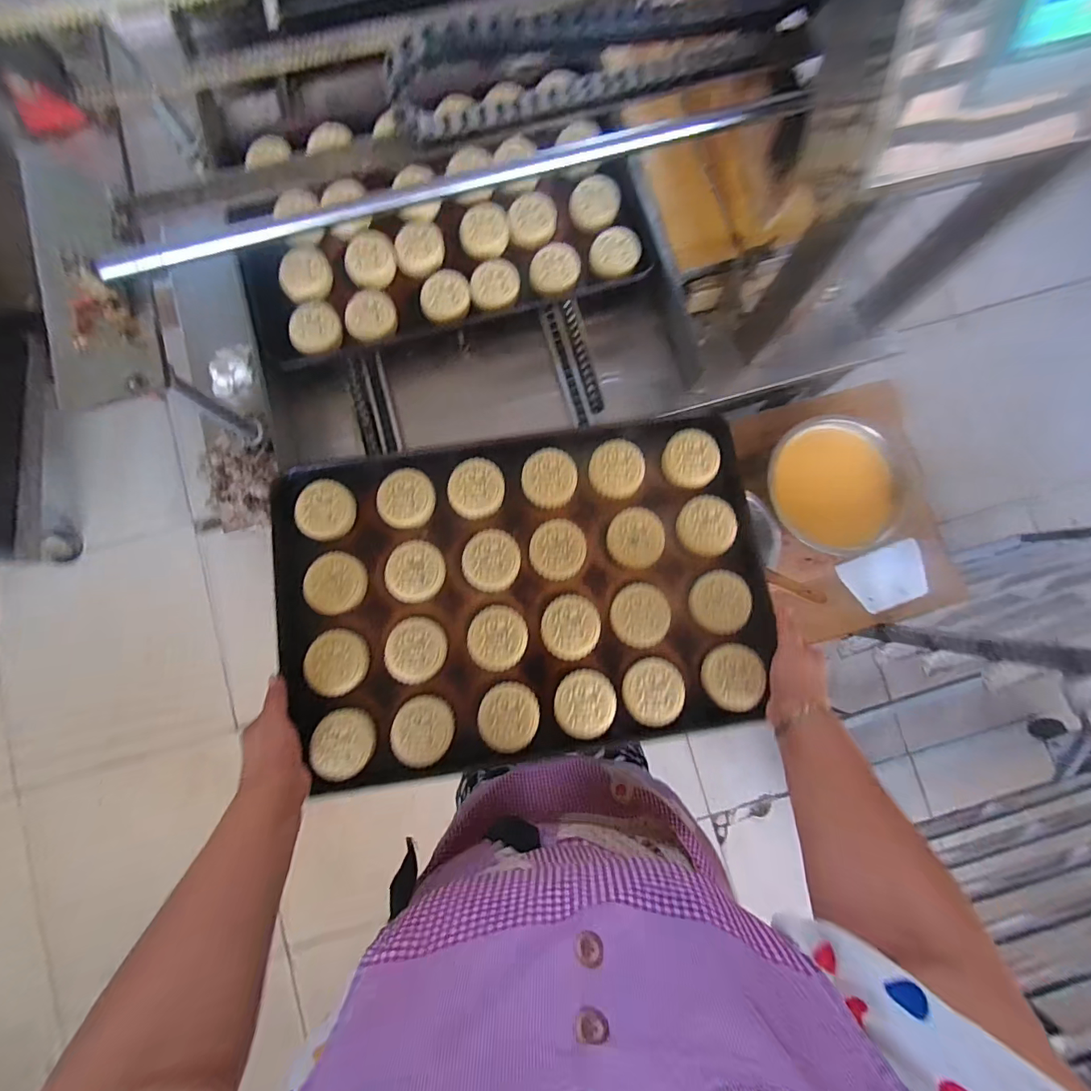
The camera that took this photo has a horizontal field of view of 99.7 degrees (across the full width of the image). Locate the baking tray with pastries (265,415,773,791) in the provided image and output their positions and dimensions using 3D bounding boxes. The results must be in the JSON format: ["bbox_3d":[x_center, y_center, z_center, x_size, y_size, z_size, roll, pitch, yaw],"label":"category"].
[{"bbox_3d":[-0.023,0.054,0.578,0.574,0.061,0.386,-9,85,-1],"label":"baking tray with pastries"}]

